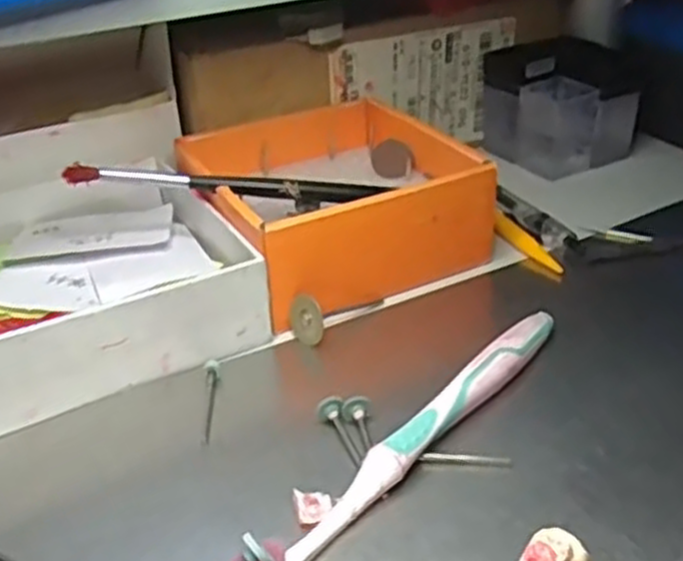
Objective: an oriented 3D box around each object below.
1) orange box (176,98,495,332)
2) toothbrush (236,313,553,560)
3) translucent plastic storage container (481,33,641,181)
[{"bbox_3d":[-0.008,-0.045,0.391,0.127,0.049,0.135,-15,34,-19],"label":"orange box"},{"bbox_3d":[0.023,0.055,0.260,0.012,0.018,0.178,22,39,34],"label":"toothbrush"},{"bbox_3d":[0.132,-0.110,0.482,0.069,0.060,0.072,-21,36,-27],"label":"translucent plastic storage container"}]

